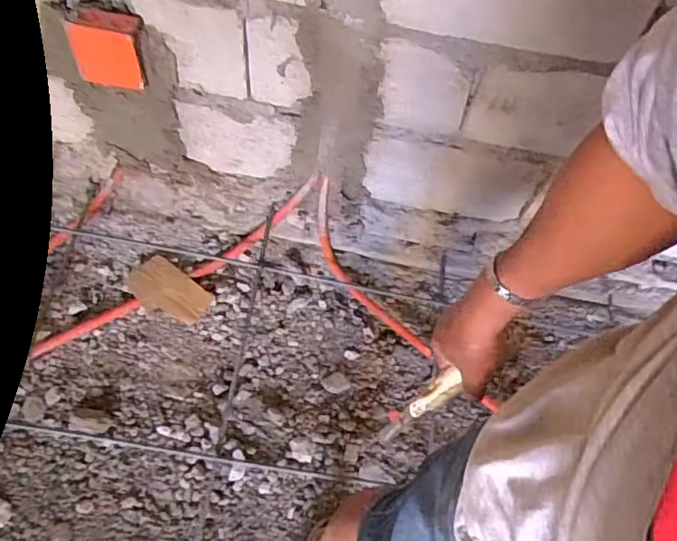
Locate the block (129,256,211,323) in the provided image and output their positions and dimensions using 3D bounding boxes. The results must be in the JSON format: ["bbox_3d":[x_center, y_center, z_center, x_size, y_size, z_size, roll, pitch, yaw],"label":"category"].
[{"bbox_3d":[-0.373,0.046,1.247,0.172,0.017,0.106,37,61,3],"label":"block"}]

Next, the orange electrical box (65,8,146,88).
[{"bbox_3d":[-0.432,-0.419,1.072,0.143,0.142,0.052,14,60,3],"label":"orange electrical box"}]

